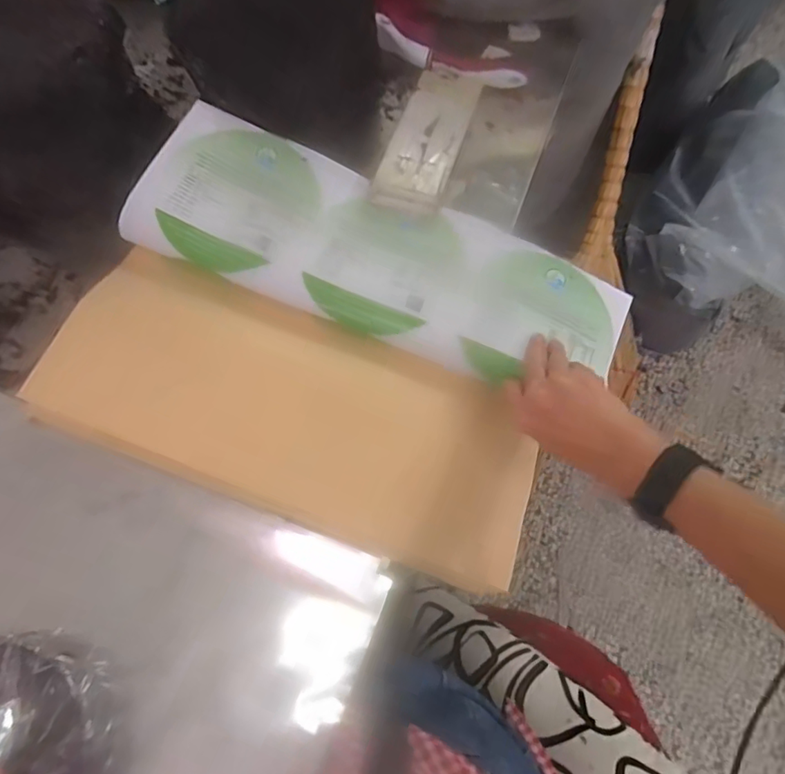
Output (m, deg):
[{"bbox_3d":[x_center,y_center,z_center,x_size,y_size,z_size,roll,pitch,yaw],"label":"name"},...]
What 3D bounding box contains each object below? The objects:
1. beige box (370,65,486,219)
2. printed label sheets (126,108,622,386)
[{"bbox_3d":[0.039,-0.263,0.561,0.069,0.014,0.207,20,63,-1],"label":"beige box"},{"bbox_3d":[-0.011,-0.125,0.507,0.470,0.018,0.160,23,72,3],"label":"printed label sheets"}]

